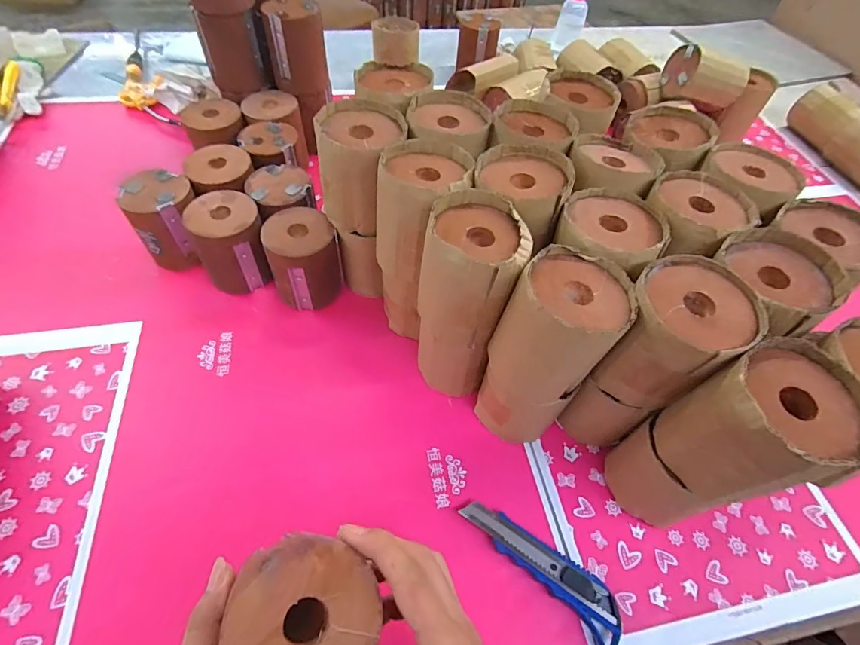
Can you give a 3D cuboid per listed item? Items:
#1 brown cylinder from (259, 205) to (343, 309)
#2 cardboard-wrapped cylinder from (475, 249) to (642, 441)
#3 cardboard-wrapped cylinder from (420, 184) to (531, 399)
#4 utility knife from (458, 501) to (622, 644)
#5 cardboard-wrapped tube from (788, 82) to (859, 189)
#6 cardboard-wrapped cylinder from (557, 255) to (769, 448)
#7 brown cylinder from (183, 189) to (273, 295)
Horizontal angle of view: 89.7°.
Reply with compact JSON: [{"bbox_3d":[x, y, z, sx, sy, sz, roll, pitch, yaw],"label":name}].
[{"bbox_3d":[-0.148,-0.074,0.522,0.077,0.103,0.080,2,55,-3],"label":"brown cylinder"},{"bbox_3d":[0.102,0.034,0.397,0.083,0.216,0.090,2,55,-3],"label":"cardboard-wrapped cylinder"},{"bbox_3d":[0.034,-0.011,0.425,0.083,0.217,0.087,16,55,6],"label":"cardboard-wrapped cylinder"},{"bbox_3d":[0.101,0.215,0.390,0.156,0.024,0.039,39,61,21],"label":"utility knife"},{"bbox_3d":[0.761,-0.344,0.777,0.076,0.102,0.228,-5,56,-8],"label":"cardboard-wrapped tube"},{"bbox_3d":[0.183,0.044,0.388,0.092,0.203,0.083,-37,66,-26],"label":"cardboard-wrapped cylinder"},{"bbox_3d":[-0.242,-0.095,0.532,0.078,0.103,0.085,-22,59,-19],"label":"brown cylinder"}]

